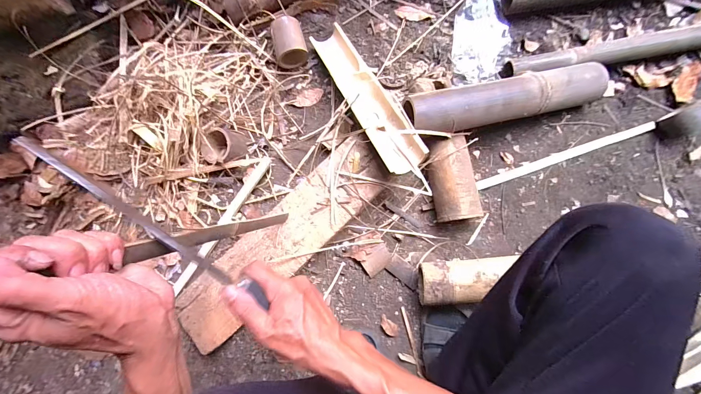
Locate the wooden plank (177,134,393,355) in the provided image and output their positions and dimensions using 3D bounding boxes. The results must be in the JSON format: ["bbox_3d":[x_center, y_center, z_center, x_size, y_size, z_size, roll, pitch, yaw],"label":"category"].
[{"bbox_3d":[-0.124,0.081,0.557,0.467,0.021,0.117,-44,83,-3],"label":"wooden plank"}]

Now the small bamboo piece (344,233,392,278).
[{"bbox_3d":[0.042,0.114,0.591,0.074,0.015,0.070,44,87,7],"label":"small bamboo piece"}]

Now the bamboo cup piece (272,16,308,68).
[{"bbox_3d":[-0.136,-0.339,0.635,0.073,0.062,0.093,-14,82,1],"label":"bamboo cup piece"}]

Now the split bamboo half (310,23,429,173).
[{"bbox_3d":[0.023,-0.205,0.573,0.074,0.033,0.368,-27,67,-1],"label":"split bamboo half"}]

